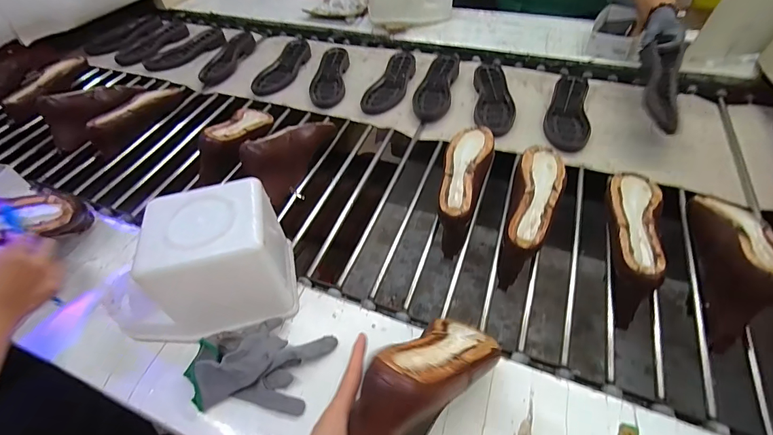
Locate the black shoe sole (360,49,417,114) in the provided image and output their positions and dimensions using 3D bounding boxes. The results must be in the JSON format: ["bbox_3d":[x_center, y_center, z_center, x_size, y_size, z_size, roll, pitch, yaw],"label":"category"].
[{"bbox_3d":[0.014,-0.365,1.018,0.096,0.026,0.275,12,53,15],"label":"black shoe sole"}]

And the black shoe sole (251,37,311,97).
[{"bbox_3d":[-0.292,-0.438,1.113,0.088,0.028,0.260,9,53,13],"label":"black shoe sole"}]

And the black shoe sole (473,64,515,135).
[{"bbox_3d":[0.259,-0.292,0.932,0.088,0.023,0.251,3,52,8],"label":"black shoe sole"}]

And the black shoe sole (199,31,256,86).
[{"bbox_3d":[-0.486,-0.505,1.198,0.105,0.013,0.272,11,53,15],"label":"black shoe sole"}]

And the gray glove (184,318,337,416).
[{"bbox_3d":[-0.168,0.183,0.494,0.182,0.041,0.108,0,48,6],"label":"gray glove"}]

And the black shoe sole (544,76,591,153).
[{"bbox_3d":[0.410,-0.237,0.869,0.089,0.029,0.236,11,53,15],"label":"black shoe sole"}]

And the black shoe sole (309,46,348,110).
[{"bbox_3d":[-0.157,-0.389,1.055,0.092,0.027,0.245,-2,51,5],"label":"black shoe sole"}]

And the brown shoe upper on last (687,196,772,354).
[{"bbox_3d":[0.520,0.062,0.571,0.073,0.116,0.254,10,51,15],"label":"brown shoe upper on last"}]

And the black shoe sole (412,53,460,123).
[{"bbox_3d":[0.130,-0.350,0.995,0.091,0.019,0.284,8,53,13],"label":"black shoe sole"}]

